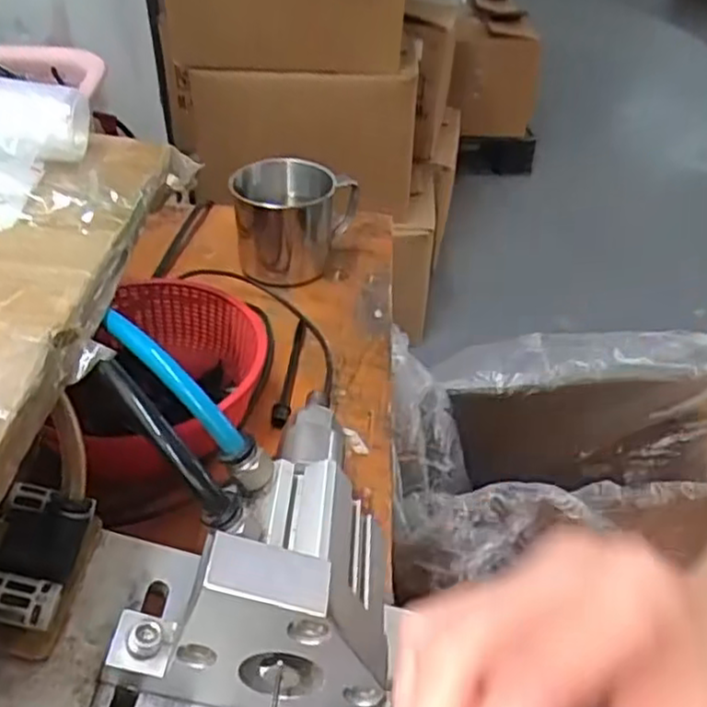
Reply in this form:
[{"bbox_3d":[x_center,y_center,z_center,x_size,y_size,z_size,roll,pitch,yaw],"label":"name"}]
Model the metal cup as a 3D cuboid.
[{"bbox_3d":[-0.041,-0.096,0.515,0.087,0.074,0.087,0,38,0],"label":"metal cup"}]

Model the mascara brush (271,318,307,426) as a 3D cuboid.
[{"bbox_3d":[-0.038,0.011,0.431,0.009,0.014,0.100,2,38,3],"label":"mascara brush"}]

